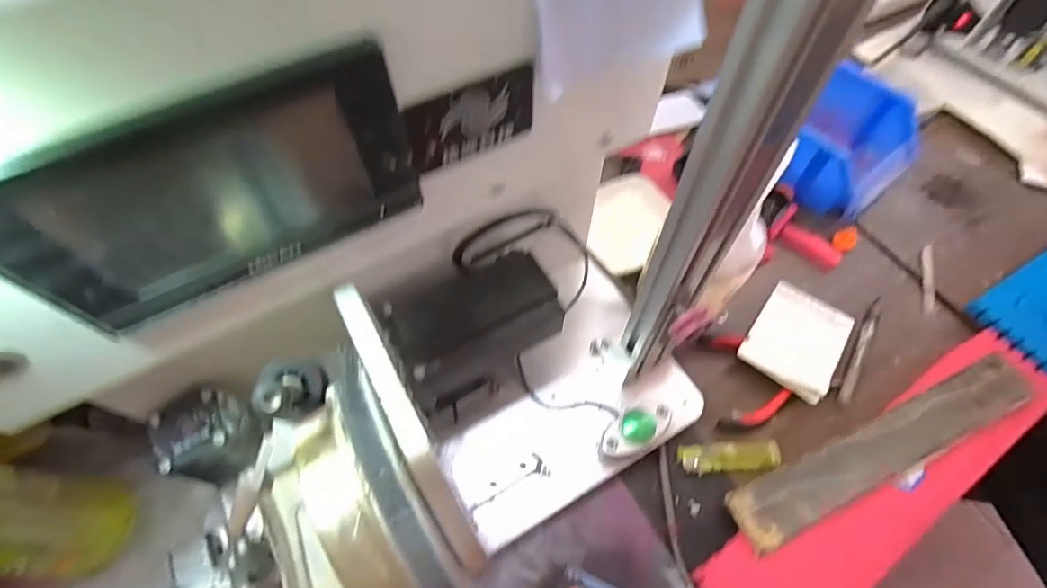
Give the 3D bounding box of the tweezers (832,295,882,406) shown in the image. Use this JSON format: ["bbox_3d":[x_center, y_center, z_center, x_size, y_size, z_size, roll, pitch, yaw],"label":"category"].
[{"bbox_3d":[0.296,0.046,0.443,0.016,0.004,0.116,31,65,15],"label":"tweezers"}]

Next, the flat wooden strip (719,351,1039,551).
[{"bbox_3d":[0.285,0.119,0.391,0.280,0.009,0.044,-21,63,-12],"label":"flat wooden strip"}]

